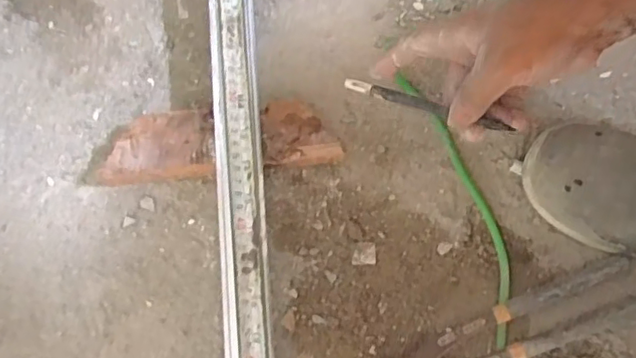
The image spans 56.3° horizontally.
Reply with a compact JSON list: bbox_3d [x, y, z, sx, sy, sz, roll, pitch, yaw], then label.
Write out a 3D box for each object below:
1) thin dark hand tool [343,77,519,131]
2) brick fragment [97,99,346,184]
[{"bbox_3d":[0.080,-0.056,0.452,0.128,0.015,0.011,20,74,20],"label":"thin dark hand tool"},{"bbox_3d":[-0.080,-0.028,0.500,0.190,0.044,0.053,-6,74,-3],"label":"brick fragment"}]

